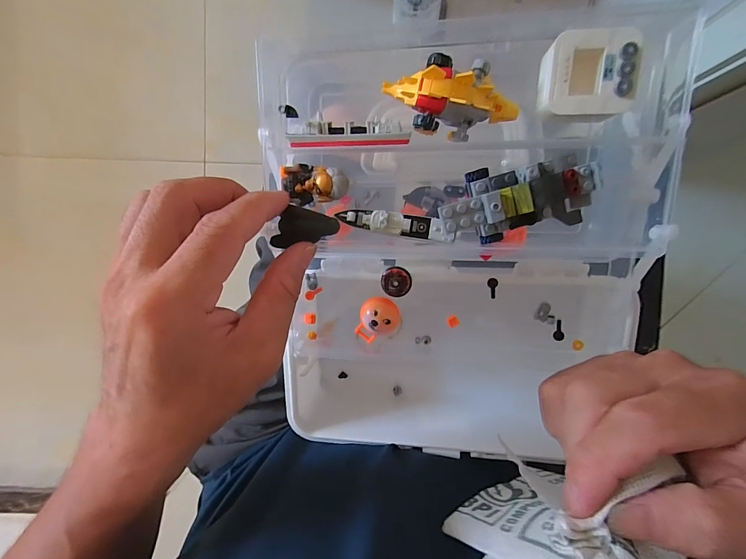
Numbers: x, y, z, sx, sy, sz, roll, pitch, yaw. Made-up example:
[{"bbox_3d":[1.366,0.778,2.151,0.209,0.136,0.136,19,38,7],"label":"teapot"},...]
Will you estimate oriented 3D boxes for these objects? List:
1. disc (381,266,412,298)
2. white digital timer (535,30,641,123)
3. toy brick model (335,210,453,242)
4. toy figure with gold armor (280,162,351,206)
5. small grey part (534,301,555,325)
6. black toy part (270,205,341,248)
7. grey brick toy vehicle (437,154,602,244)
[{"bbox_3d":[0.018,0.002,0.278,0.022,0.006,0.023,0,93,0],"label":"disc"},{"bbox_3d":[0.111,-0.105,0.194,0.045,0.019,0.041,0,103,14],"label":"white digital timer"},{"bbox_3d":[0.014,-0.035,0.232,0.073,0.010,0.013,8,93,-1],"label":"toy brick model"},{"bbox_3d":[-0.037,-0.058,0.229,0.042,0.013,0.023,10,93,-1],"label":"toy figure with gold armor"},{"bbox_3d":[0.127,0.024,0.269,0.012,0.008,0.014,19,93,-1],"label":"small grey part"},{"bbox_3d":[-0.043,-0.033,0.229,0.041,0.008,0.022,-3,93,-10],"label":"black toy part"},{"bbox_3d":[0.081,-0.045,0.206,0.088,0.023,0.039,-11,93,0],"label":"grey brick toy vehicle"}]

